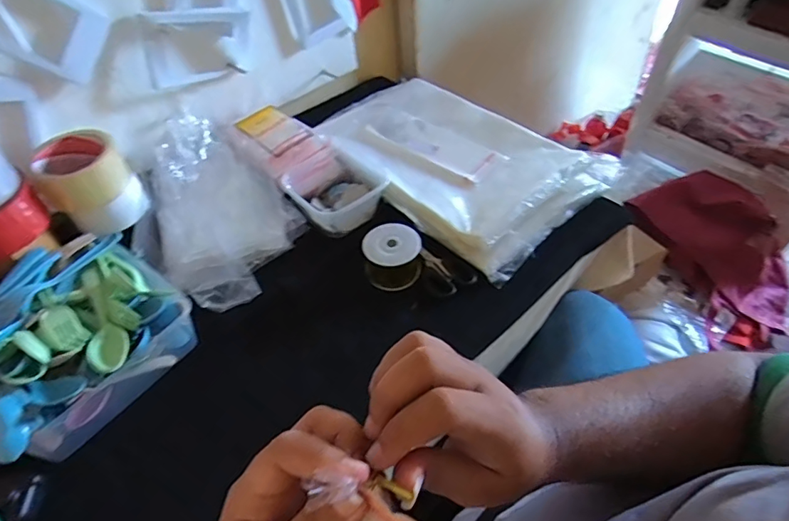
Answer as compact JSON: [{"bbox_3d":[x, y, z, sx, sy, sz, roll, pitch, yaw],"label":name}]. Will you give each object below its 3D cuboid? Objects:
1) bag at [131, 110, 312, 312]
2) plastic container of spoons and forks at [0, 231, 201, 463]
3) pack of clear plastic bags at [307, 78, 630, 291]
[{"bbox_3d":[-0.241,-0.069,0.635,0.283,0.078,0.186,34,58,29],"label":"bag"},{"bbox_3d":[-0.342,0.073,0.514,0.192,0.107,0.198,30,56,27],"label":"plastic container of spoons and forks"},{"bbox_3d":[0.077,-0.151,0.729,0.393,0.042,0.266,33,57,28],"label":"pack of clear plastic bags"}]

